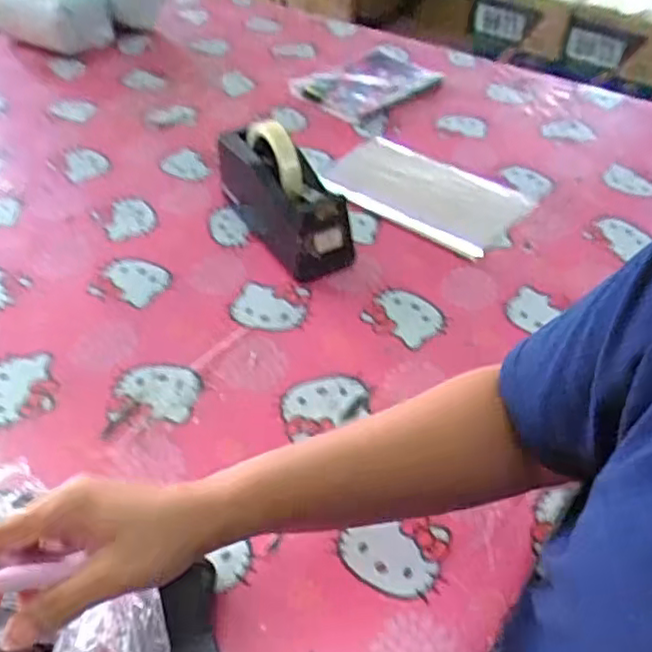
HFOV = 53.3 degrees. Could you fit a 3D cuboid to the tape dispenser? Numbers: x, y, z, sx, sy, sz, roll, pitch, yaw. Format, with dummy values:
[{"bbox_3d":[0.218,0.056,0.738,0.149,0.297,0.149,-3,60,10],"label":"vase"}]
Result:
[{"bbox_3d":[-0.045,-0.160,0.751,0.089,0.124,0.199,-24,50,-24],"label":"tape dispenser"}]

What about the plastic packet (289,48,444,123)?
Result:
[{"bbox_3d":[0.067,-0.411,1.077,0.169,0.027,0.224,30,51,26],"label":"plastic packet"}]

